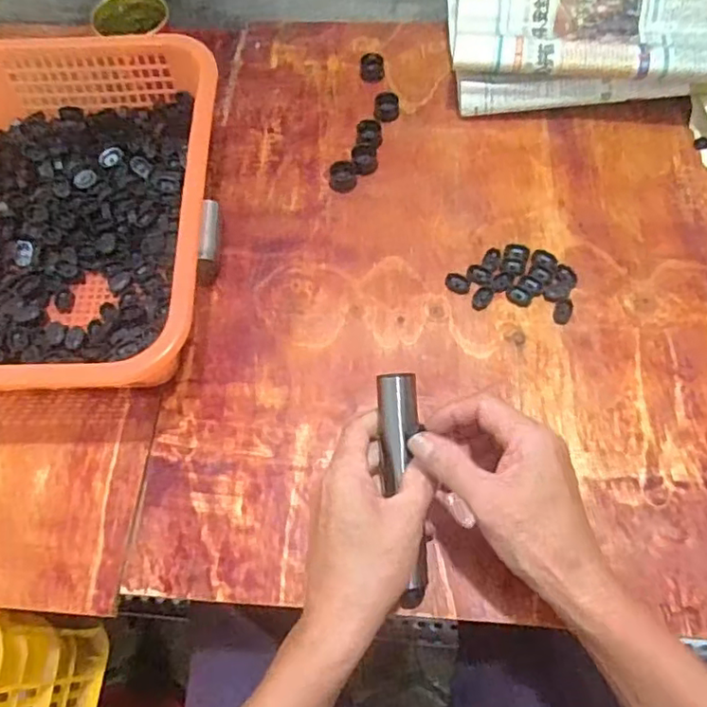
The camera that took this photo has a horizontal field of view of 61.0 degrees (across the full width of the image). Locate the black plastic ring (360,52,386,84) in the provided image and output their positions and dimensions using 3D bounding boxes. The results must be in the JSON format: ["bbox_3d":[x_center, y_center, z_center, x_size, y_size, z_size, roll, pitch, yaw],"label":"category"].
[{"bbox_3d":[0.018,-0.302,0.631,0.025,0.020,0.025,-1,64,2],"label":"black plastic ring"}]

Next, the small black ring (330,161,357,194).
[{"bbox_3d":[-0.010,-0.168,0.574,0.024,0.013,0.028,-8,65,-2],"label":"small black ring"}]

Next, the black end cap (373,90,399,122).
[{"bbox_3d":[0.034,-0.249,0.604,0.025,0.014,0.025,-1,64,2],"label":"black end cap"}]

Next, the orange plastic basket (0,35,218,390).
[{"bbox_3d":[-0.243,-0.120,0.516,0.251,0.091,0.343,-2,64,1],"label":"orange plastic basket"}]

